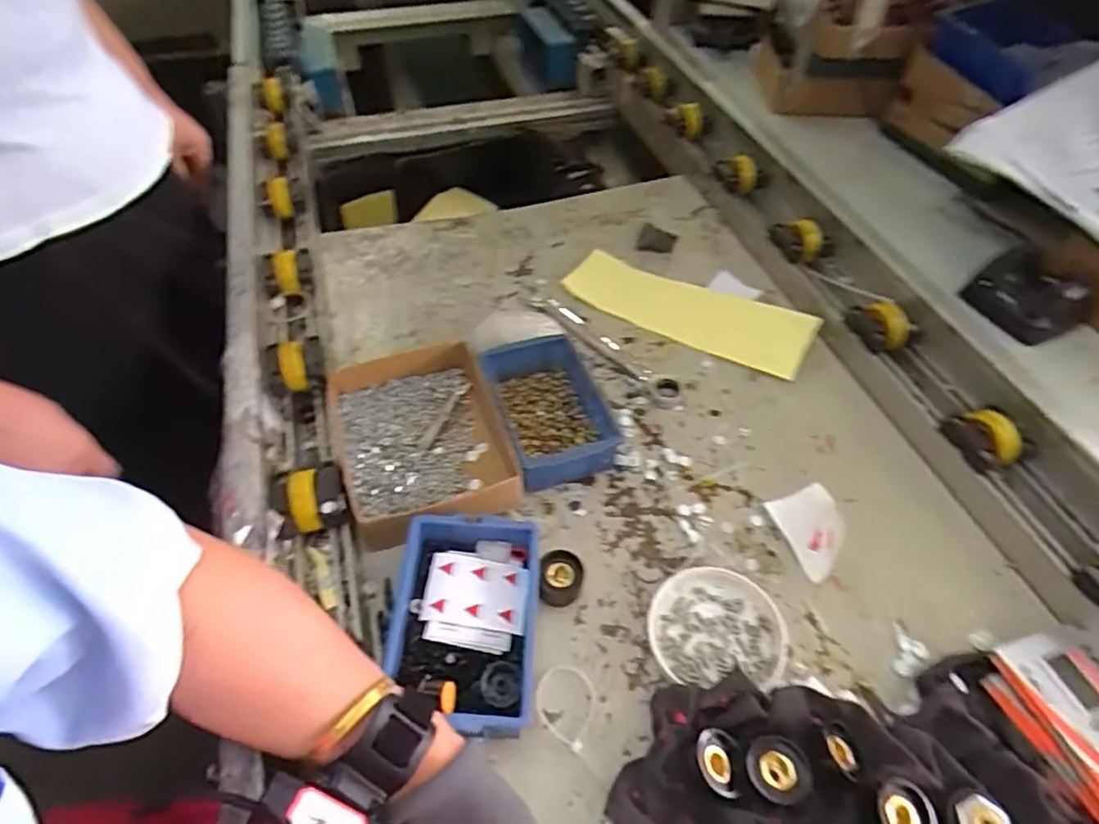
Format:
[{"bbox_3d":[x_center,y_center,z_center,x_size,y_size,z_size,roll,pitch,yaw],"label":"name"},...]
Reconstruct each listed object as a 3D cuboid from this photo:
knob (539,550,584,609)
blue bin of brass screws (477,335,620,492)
[{"bbox_3d":[0.010,0.130,0.489,0.032,0.030,0.040,0,50,4],"label":"knob"},{"bbox_3d":[0.003,0.003,0.584,0.093,0.061,0.141,-17,50,-10],"label":"blue bin of brass screws"}]

